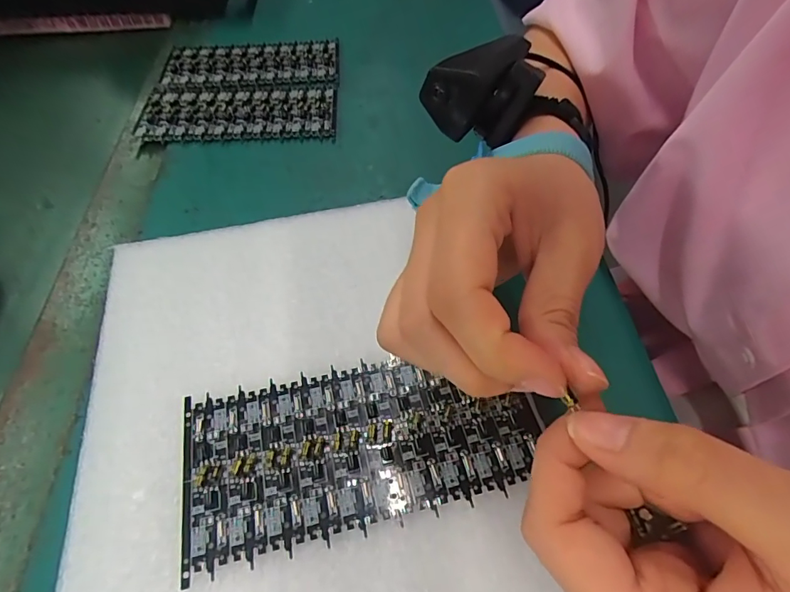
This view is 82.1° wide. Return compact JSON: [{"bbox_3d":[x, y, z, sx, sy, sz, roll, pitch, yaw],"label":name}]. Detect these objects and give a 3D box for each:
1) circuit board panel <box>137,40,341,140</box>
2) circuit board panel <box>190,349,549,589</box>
[{"bbox_3d":[-0.134,-0.187,0.407,0.161,0.012,0.144,-4,55,1],"label":"circuit board panel"},{"bbox_3d":[-0.016,0.067,0.214,0.161,0.006,0.074,-13,55,-6],"label":"circuit board panel"}]

